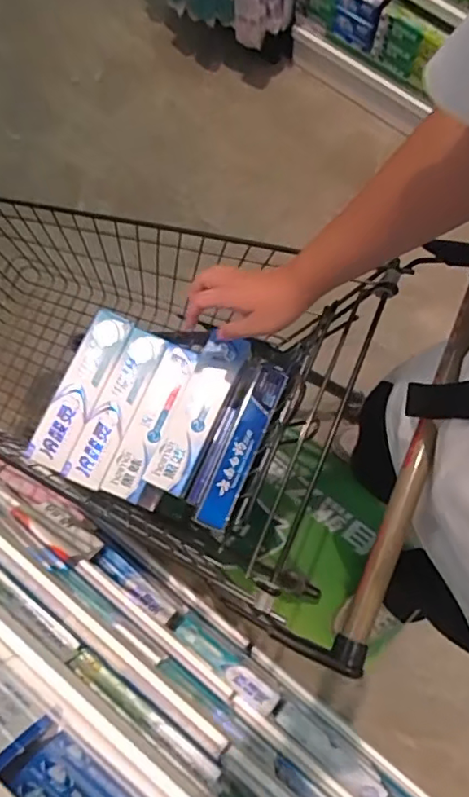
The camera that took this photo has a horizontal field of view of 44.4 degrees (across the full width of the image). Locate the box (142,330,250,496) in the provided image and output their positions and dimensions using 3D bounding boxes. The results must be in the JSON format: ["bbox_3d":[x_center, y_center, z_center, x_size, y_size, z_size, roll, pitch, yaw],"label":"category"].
[{"bbox_3d":[-0.051,0.019,0.775,0.060,0.033,0.217,24,78,7],"label":"box"}]

